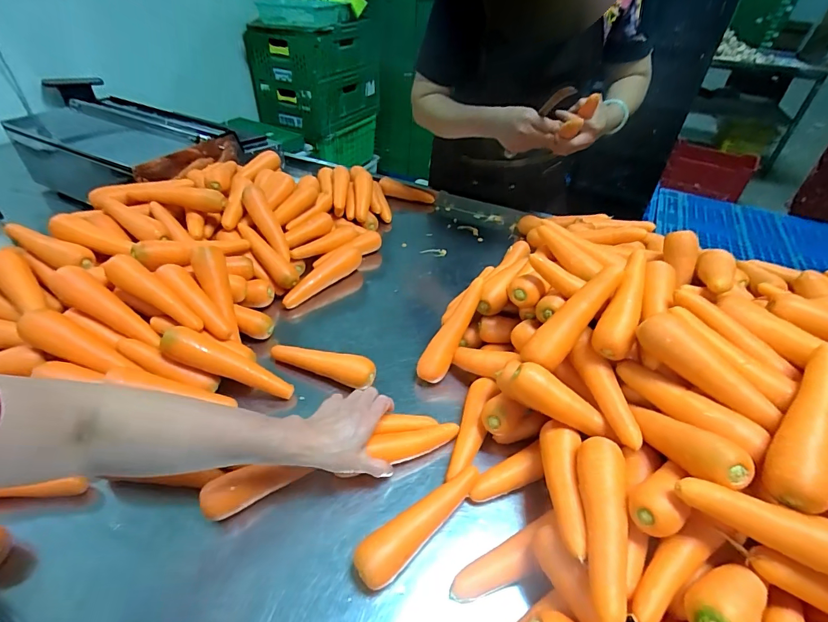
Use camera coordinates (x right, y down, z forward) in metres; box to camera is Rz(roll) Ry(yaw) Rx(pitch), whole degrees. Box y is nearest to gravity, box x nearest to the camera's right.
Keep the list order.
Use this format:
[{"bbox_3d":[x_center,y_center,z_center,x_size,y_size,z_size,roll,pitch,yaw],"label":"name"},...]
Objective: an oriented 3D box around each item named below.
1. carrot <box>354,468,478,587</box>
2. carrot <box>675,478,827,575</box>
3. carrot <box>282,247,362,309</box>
[{"bbox_3d":[0.010,0.242,0.471,0.175,0.050,0.041,-30,51,-32],"label":"carrot"},{"bbox_3d":[0.318,0.184,0.357,0.171,0.045,0.038,16,42,14],"label":"carrot"},{"bbox_3d":[-0.189,-0.073,0.834,0.046,0.044,0.203,31,48,28],"label":"carrot"}]

